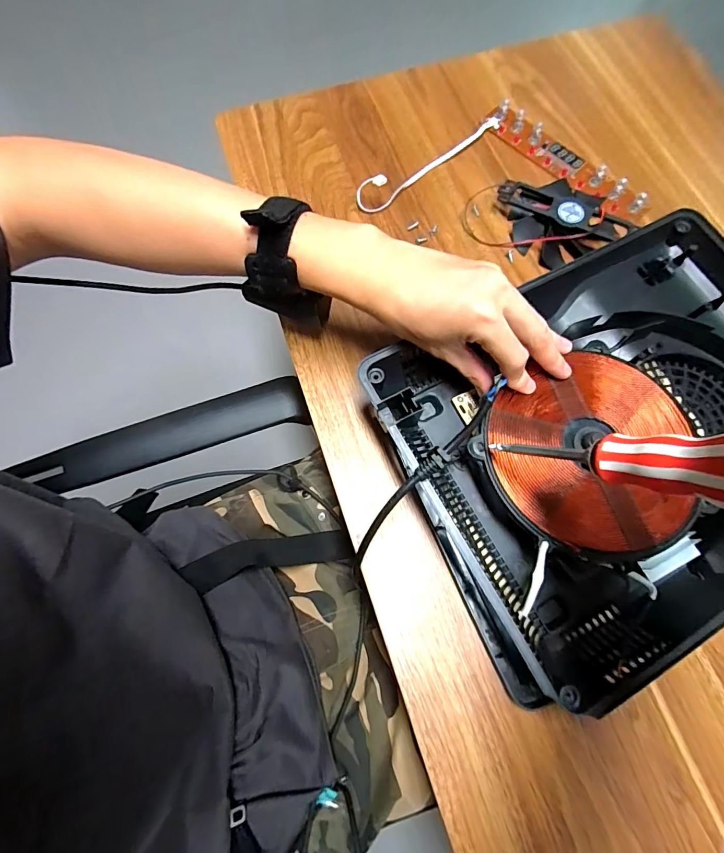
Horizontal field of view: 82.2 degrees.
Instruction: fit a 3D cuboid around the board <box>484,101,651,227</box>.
[{"bbox_3d":[0.219,-0.288,0.450,0.035,0.021,0.204,-43,78,-13],"label":"board"}]

